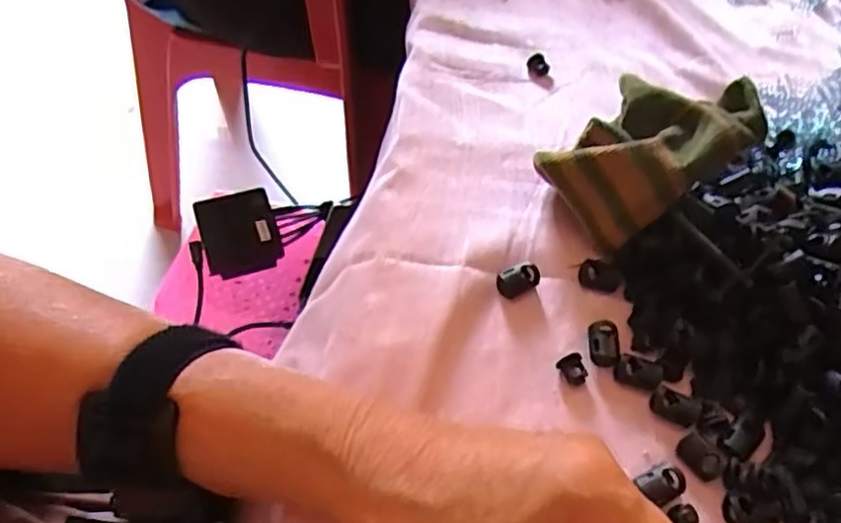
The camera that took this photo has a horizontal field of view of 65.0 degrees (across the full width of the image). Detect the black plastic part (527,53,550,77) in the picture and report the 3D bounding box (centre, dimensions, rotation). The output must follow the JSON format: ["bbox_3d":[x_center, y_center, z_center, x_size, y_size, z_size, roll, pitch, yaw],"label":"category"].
[{"bbox_3d":[0.076,-0.127,0.425,0.015,0.006,0.013,29,57,14],"label":"black plastic part"}]

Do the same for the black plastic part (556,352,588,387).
[{"bbox_3d":[0.070,0.050,0.303,0.011,0.008,0.014,-20,59,-18],"label":"black plastic part"}]

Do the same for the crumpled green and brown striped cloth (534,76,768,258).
[{"bbox_3d":[0.111,-0.054,0.337,0.082,0.069,0.075,-30,63,-23],"label":"crumpled green and brown striped cloth"}]

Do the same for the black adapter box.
[{"bbox_3d":[-0.188,-0.028,0.689,0.078,0.085,0.022,-13,14,-4],"label":"black adapter box"}]

